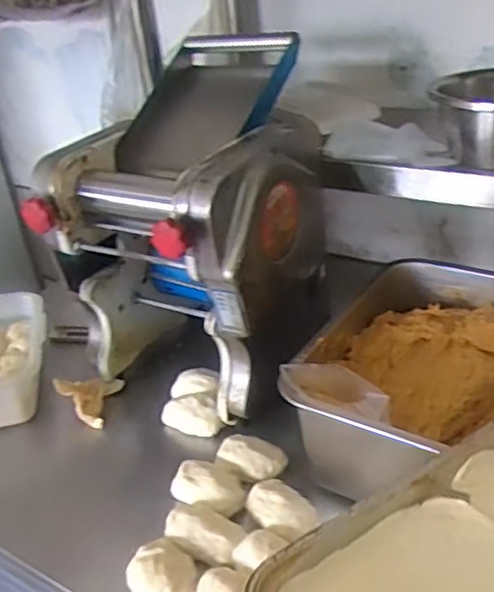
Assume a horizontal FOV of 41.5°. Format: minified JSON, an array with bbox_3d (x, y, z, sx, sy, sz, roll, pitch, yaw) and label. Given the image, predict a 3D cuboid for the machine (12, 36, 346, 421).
[{"bbox_3d":[-0.043,-0.112,0.957,0.308,0.372,0.467,10,34,26],"label":"machine"}]

